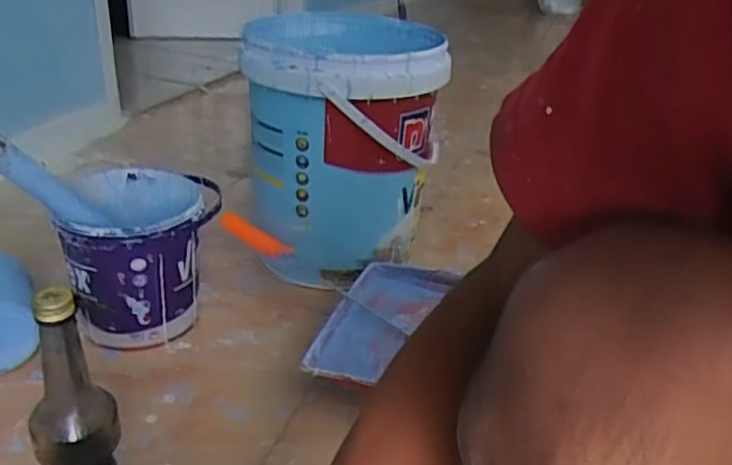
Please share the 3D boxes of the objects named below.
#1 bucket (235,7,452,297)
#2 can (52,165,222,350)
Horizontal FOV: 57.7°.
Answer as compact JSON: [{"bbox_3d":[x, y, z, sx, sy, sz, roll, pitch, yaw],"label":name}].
[{"bbox_3d":[-0.040,-0.147,1.062,0.283,0.332,0.320,3,27,-3],"label":"bucket"},{"bbox_3d":[-0.305,0.038,0.908,0.180,0.187,0.189,1,27,-7],"label":"can"}]

